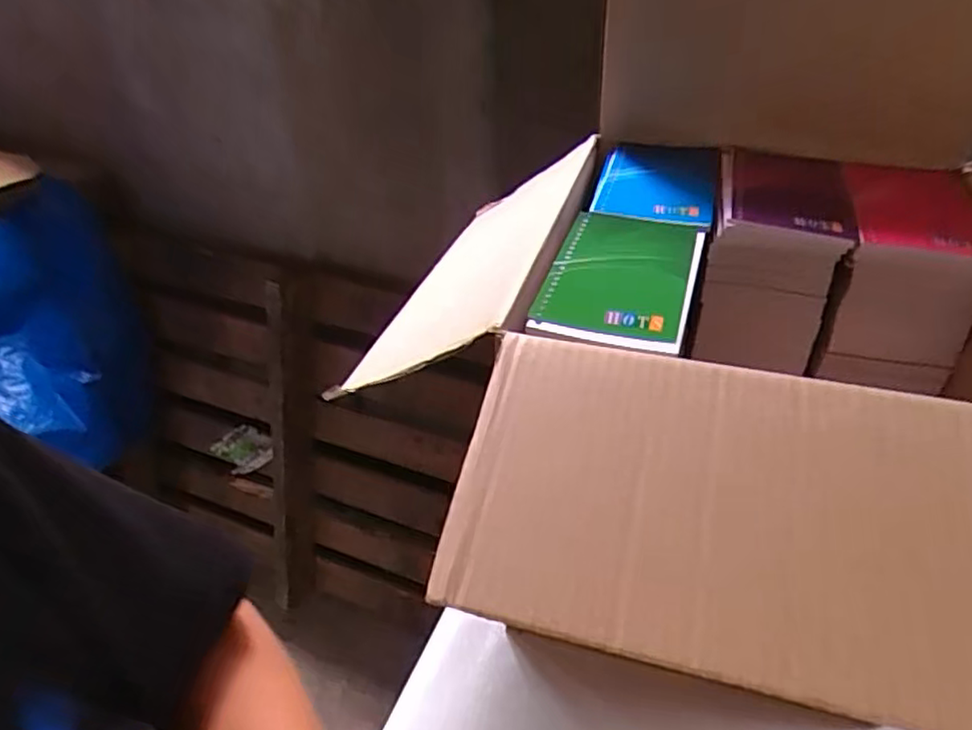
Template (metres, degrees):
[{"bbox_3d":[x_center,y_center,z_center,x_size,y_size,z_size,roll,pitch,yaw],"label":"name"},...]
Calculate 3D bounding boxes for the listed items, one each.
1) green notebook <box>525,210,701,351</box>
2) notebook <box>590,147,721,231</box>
[{"bbox_3d":[0.082,-0.057,0.385,0.080,0.009,0.145,12,41,17],"label":"green notebook"},{"bbox_3d":[0.130,-0.138,0.484,0.081,0.016,0.123,10,40,15],"label":"notebook"}]

